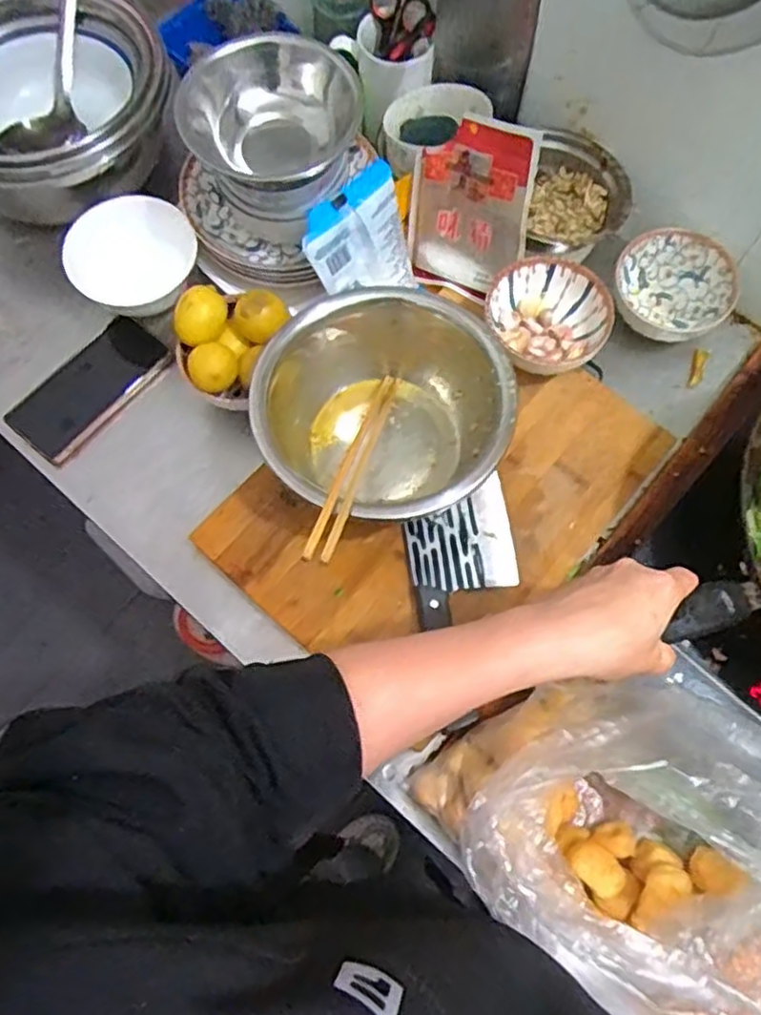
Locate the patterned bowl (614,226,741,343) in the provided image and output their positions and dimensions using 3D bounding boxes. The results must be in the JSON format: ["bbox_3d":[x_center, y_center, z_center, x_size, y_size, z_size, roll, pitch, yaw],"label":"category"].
[{"bbox_3d":[0.290,-0.217,0.705,0.116,0.057,0.107,0,71,0],"label":"patterned bowl"}]

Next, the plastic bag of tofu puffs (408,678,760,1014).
[{"bbox_3d":[0.177,0.228,0.442,0.283,0.223,0.176,29,73,9],"label":"plastic bag of tofu puffs"}]

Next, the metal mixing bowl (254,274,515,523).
[{"bbox_3d":[0.005,-0.085,0.607,0.208,0.098,0.204,0,71,0],"label":"metal mixing bowl"}]

